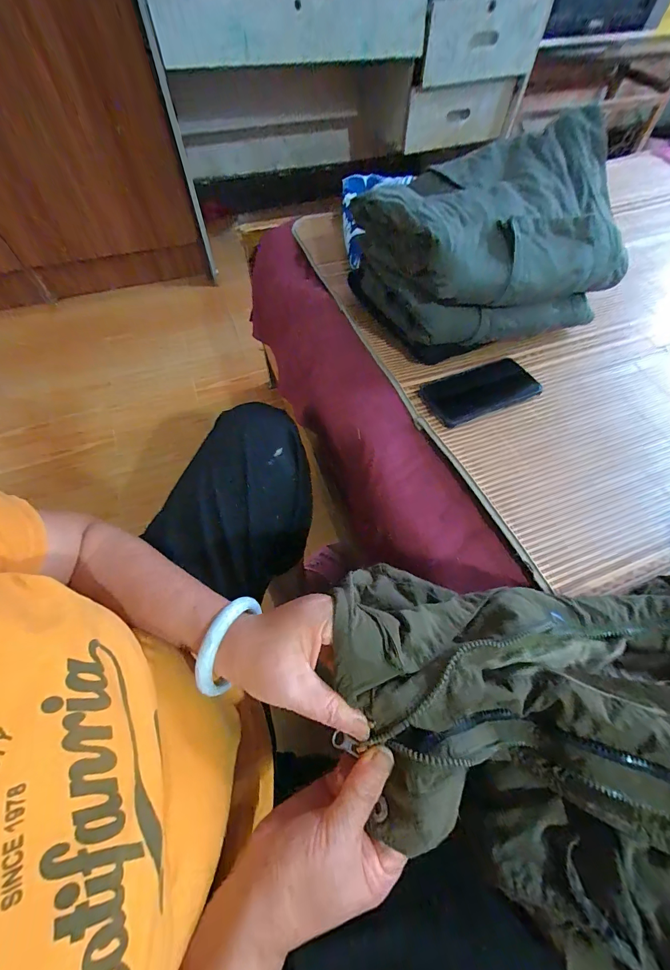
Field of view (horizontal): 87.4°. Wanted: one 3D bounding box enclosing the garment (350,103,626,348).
[{"bbox_3d":[0.218,-0.321,0.495,0.332,0.185,0.223,-11,59,-7],"label":"garment"}]

